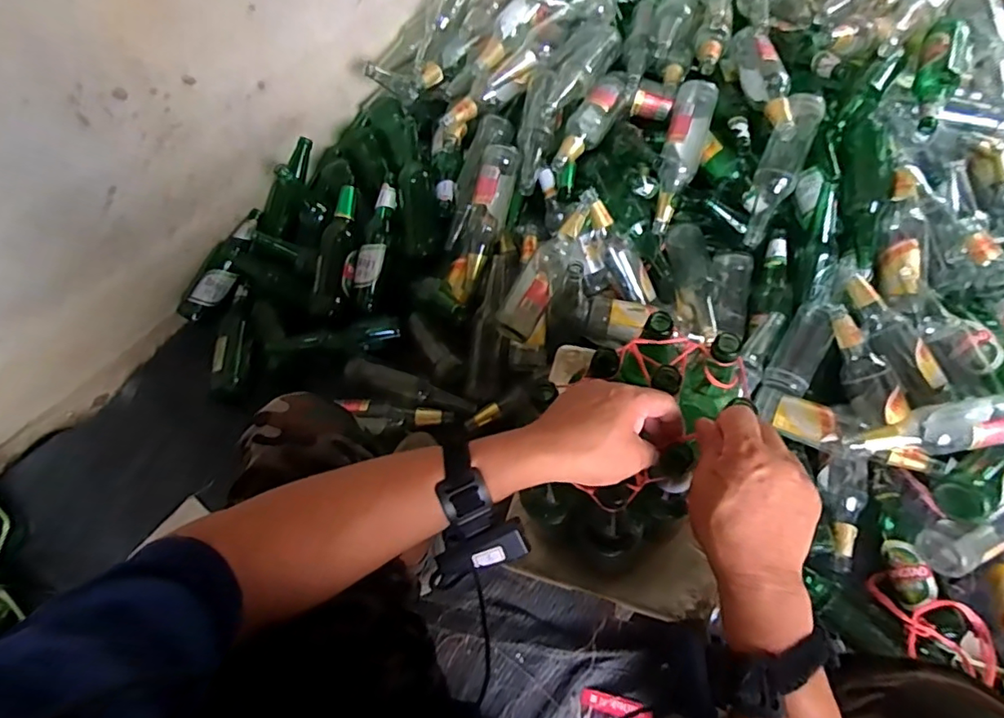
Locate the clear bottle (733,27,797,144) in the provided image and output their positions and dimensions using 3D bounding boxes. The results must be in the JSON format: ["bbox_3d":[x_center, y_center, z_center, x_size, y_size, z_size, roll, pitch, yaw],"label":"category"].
[{"bbox_3d":[0.461,-0.485,0.978,0.059,0.068,0.266,-5,65,3],"label":"clear bottle"}]

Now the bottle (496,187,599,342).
[{"bbox_3d":[0.086,-0.165,0.944,0.073,0.063,0.280,27,70,17],"label":"bottle"}]

